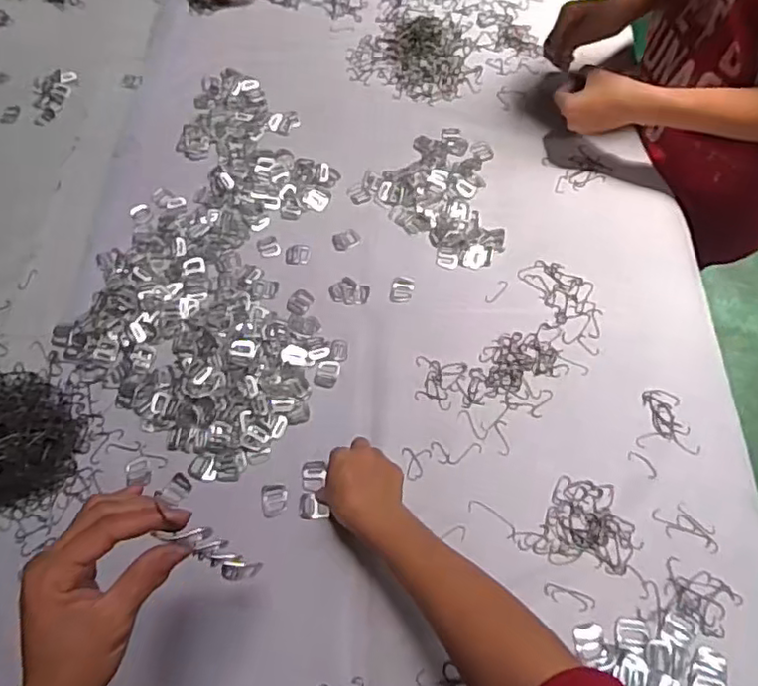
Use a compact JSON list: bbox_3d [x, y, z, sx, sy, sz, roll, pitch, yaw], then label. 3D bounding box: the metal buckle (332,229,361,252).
[{"bbox_3d":[-0.043,-0.133,0.800,0.035,0.004,0.029,-28,62,-12],"label":"metal buckle"}]

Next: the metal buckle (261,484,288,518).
[{"bbox_3d":[-0.108,0.161,0.637,0.027,0.004,0.033,-3,60,2],"label":"metal buckle"}]

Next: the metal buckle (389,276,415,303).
[{"bbox_3d":[0.028,-0.066,0.756,0.028,0.004,0.037,11,61,10],"label":"metal buckle"}]

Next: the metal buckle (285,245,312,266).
[{"bbox_3d":[-0.104,-0.113,0.793,0.032,0.004,0.032,0,60,4],"label":"metal buckle"}]

